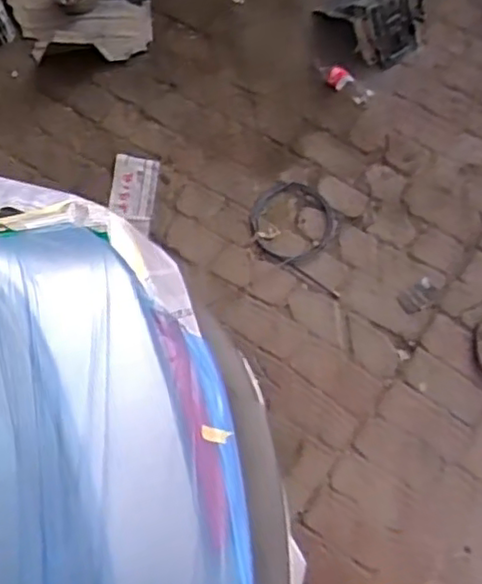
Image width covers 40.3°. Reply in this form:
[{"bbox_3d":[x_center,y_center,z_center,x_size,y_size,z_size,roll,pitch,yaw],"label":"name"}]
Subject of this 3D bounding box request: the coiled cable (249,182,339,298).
[{"bbox_3d":[0.156,-0.167,1.966,0.264,0.048,0.375,3,72,2],"label":"coiled cable"}]

